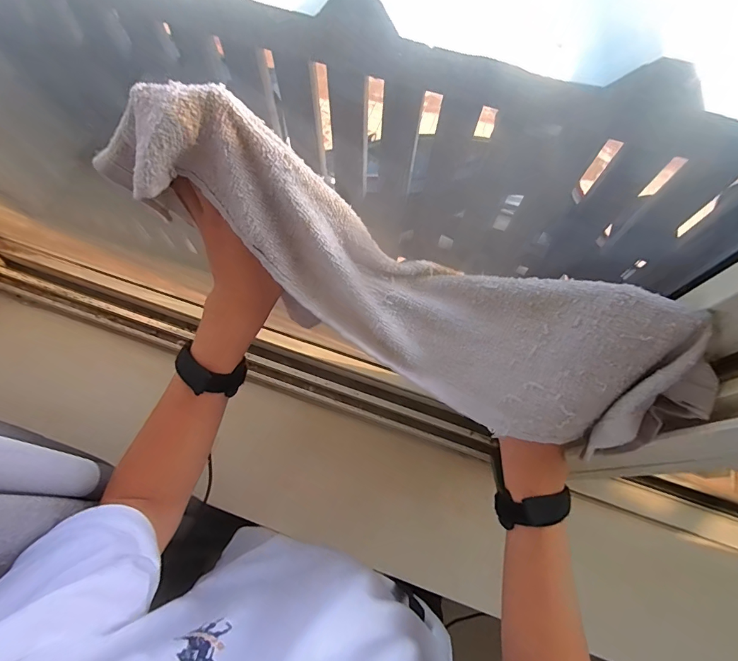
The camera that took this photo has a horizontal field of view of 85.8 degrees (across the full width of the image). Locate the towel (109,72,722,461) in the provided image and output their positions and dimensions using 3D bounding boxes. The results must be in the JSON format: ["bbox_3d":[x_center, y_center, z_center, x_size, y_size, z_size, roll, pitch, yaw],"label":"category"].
[{"bbox_3d":[0.026,-0.032,0.295,0.451,0.130,0.101,28,69,-4],"label":"towel"}]

